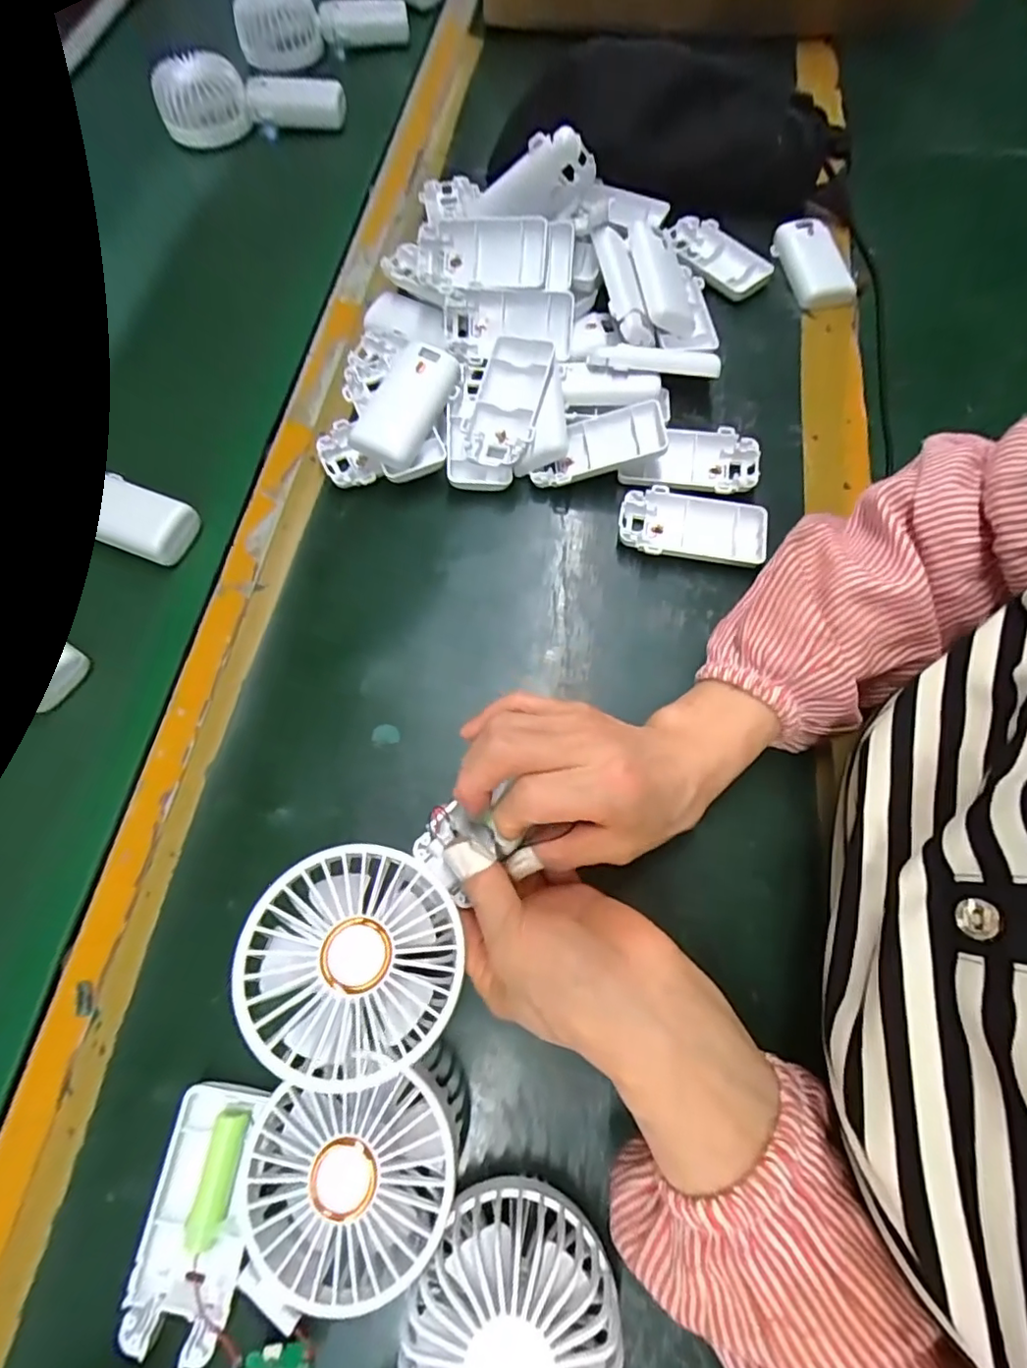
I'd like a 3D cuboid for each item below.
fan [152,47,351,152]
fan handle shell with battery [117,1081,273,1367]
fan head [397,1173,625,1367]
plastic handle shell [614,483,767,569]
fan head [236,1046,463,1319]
[{"bbox_3d":[-0.269,-0.600,0.578,0.192,0.065,0.034,6,69,4],"label":"fan"},{"bbox_3d":[-0.140,0.234,0.252,0.042,0.016,0.093,5,69,4],"label":"fan handle shell with battery"},{"bbox_3d":[0.001,0.262,0.224,0.084,0.047,0.095,2,69,3],"label":"fan head"},{"bbox_3d":[0.118,-0.102,0.372,0.094,0.016,0.048,8,69,5],"label":"plastic handle shell"},{"bbox_3d":[-0.067,0.208,0.247,0.088,0.045,0.083,-11,69,-2],"label":"fan head"}]

